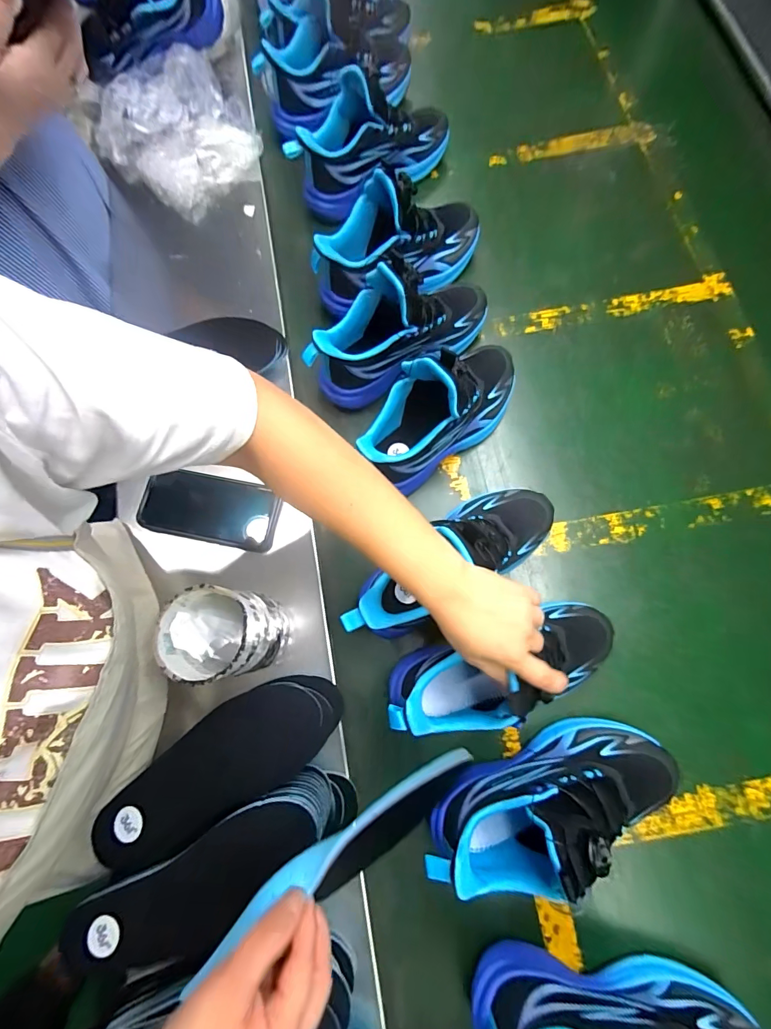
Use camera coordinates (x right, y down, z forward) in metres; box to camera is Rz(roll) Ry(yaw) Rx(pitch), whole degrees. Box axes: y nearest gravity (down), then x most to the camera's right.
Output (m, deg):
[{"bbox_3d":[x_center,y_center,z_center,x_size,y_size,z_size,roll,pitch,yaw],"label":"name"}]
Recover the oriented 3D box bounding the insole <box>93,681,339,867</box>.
[{"bbox_3d":[-0.153,0.232,0.392,0.232,0.029,0.081,-30,78,-8],"label":"insole"}]

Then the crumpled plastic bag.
[{"bbox_3d":[-0.320,-0.593,0.636,0.213,0.059,0.257,-38,76,-4],"label":"crumpled plastic bag"}]

